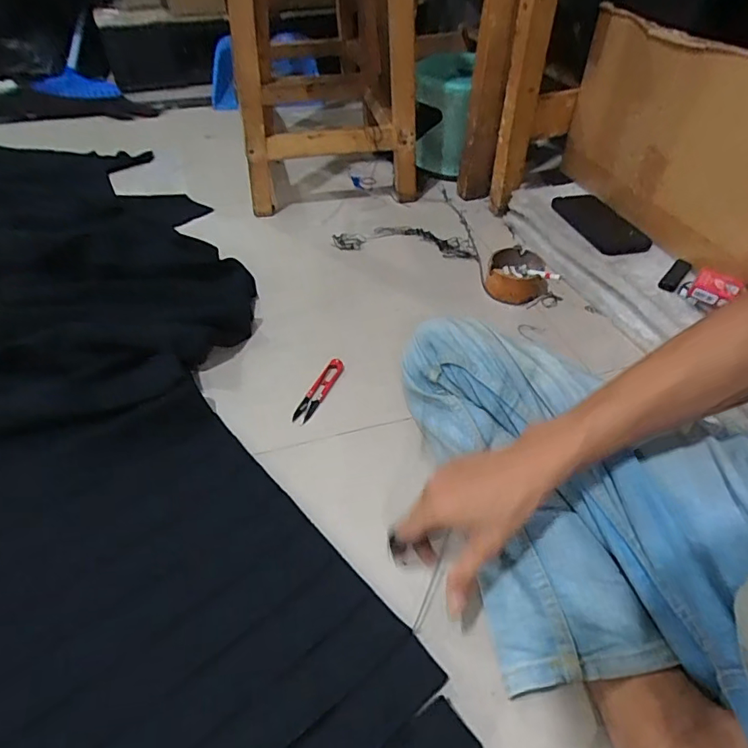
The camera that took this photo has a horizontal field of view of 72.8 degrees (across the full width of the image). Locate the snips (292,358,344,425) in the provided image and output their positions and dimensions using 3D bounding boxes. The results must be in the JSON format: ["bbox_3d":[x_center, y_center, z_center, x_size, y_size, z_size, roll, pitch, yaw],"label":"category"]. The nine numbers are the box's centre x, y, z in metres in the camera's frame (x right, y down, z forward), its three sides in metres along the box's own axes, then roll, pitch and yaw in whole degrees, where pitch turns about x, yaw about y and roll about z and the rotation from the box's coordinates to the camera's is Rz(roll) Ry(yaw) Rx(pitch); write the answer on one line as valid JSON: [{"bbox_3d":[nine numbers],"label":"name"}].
[{"bbox_3d":[-0.068,0.019,0.623,0.023,0.014,0.101,21,49,16],"label":"snips"}]

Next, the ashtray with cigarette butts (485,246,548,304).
[{"bbox_3d":[0.212,-0.146,0.754,0.090,0.042,0.089,12,47,8],"label":"ashtray with cigarette butts"}]

